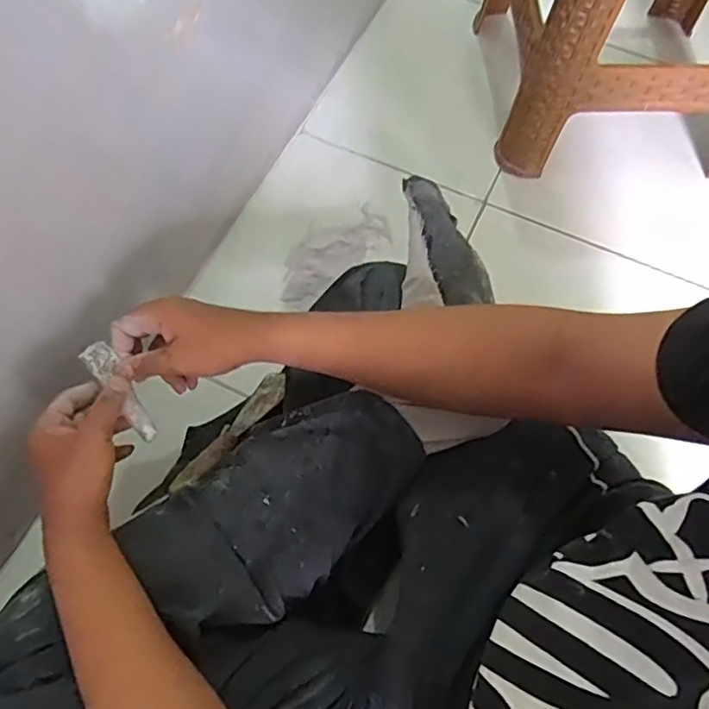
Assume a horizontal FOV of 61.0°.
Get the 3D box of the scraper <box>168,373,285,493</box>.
[{"bbox_3d":[-0.129,0.080,0.652,0.049,0.012,0.189,-1,32,35],"label":"scraper"}]

